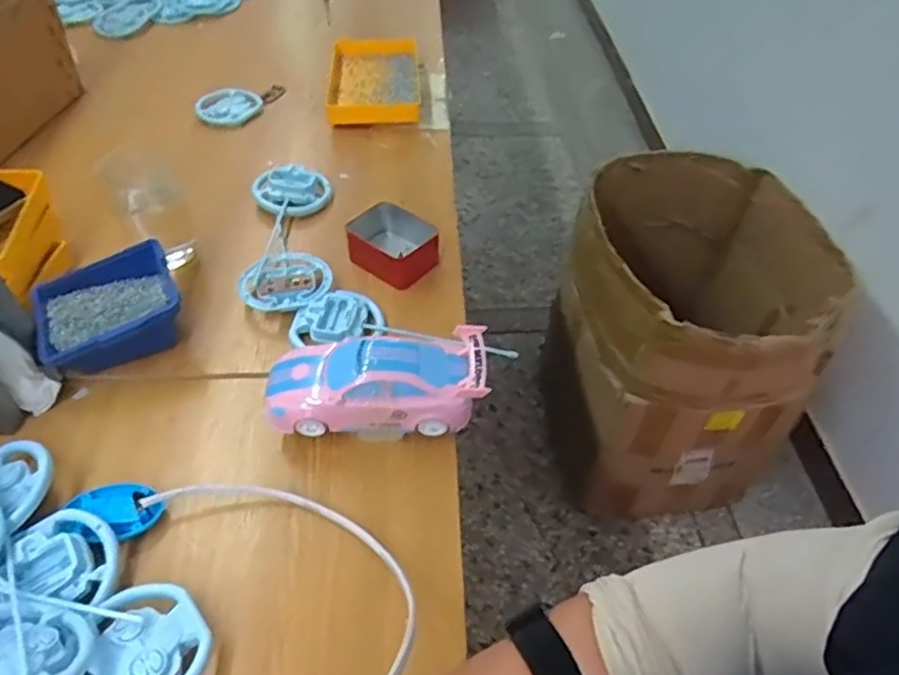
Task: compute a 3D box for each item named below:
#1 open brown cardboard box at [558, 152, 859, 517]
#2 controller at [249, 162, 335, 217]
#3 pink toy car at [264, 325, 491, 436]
[{"bbox_3d":[0.432,0.015,1.220,0.447,0.574,0.407,2,47,-1],"label":"open brown cardboard box"},{"bbox_3d":[-0.203,-0.190,0.836,0.096,0.028,0.073,-10,49,-11],"label":"controller"},{"bbox_3d":[-0.066,0.038,0.591,0.196,0.062,0.090,5,48,2],"label":"pink toy car"}]

